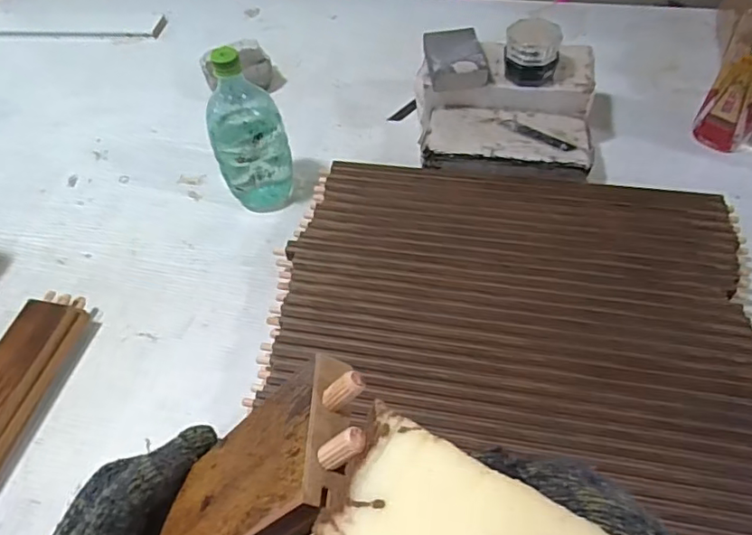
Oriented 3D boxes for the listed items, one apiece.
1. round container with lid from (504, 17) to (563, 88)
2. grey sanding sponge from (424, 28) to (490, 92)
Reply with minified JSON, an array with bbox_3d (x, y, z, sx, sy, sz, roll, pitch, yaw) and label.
[{"bbox_3d":[0.196,-0.273,0.712,0.069,0.067,0.055,9,54,10],"label":"round container with lid"},{"bbox_3d":[0.105,-0.278,0.747,0.074,0.027,0.102,-3,53,0],"label":"grey sanding sponge"}]

